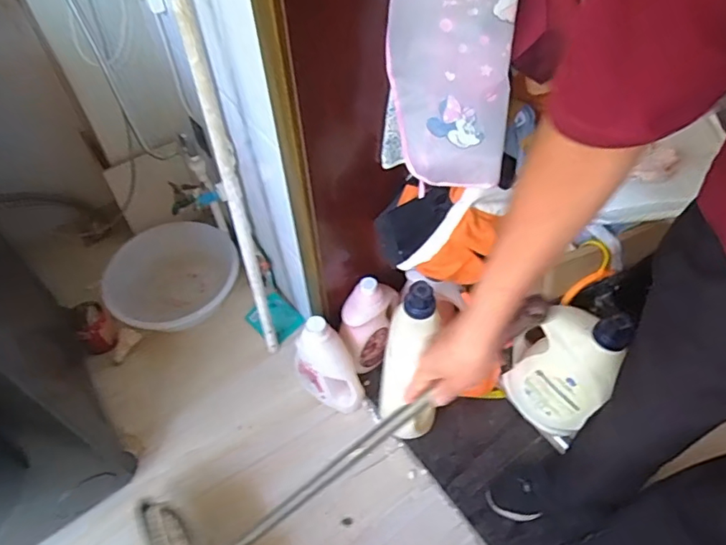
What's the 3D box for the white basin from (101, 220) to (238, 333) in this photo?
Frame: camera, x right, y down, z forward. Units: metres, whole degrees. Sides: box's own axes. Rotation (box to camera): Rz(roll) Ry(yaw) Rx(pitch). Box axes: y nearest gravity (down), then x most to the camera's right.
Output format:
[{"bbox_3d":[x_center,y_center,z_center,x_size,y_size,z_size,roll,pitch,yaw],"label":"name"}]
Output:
[{"bbox_3d":[-0.480,0.018,1.365,0.306,0.093,0.334,-1,51,1],"label":"white basin"}]

